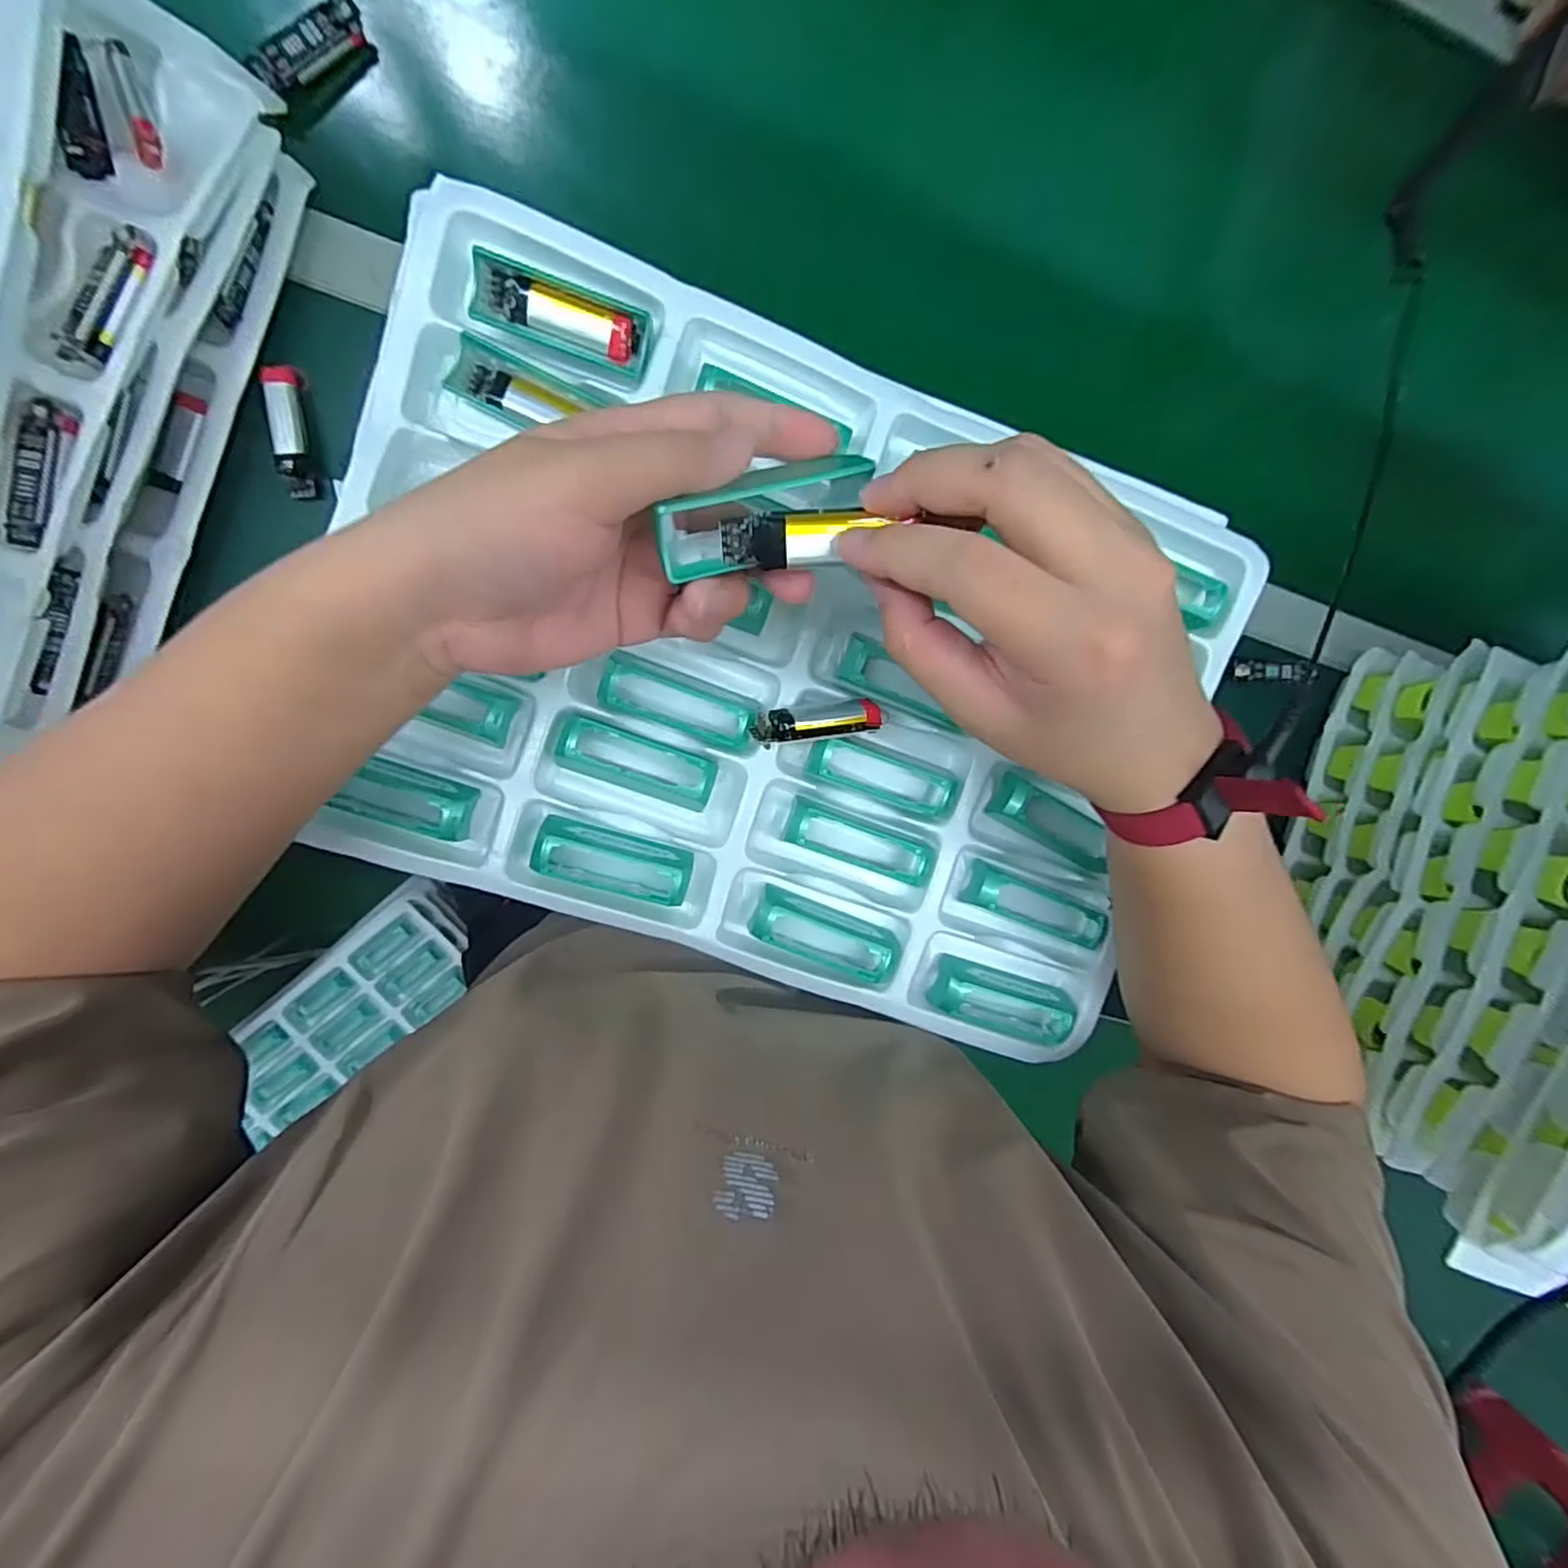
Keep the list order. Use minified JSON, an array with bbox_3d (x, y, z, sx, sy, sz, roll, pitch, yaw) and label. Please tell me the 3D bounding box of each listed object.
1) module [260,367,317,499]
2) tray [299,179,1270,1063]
[{"bbox_3d":[-0.281,-0.198,0.377,0.022,0.021,0.071,-2,95,-8],"label":"module"},{"bbox_3d":[0.004,-0.059,0.343,0.444,0.039,0.310,19,92,-9],"label":"tray"}]

